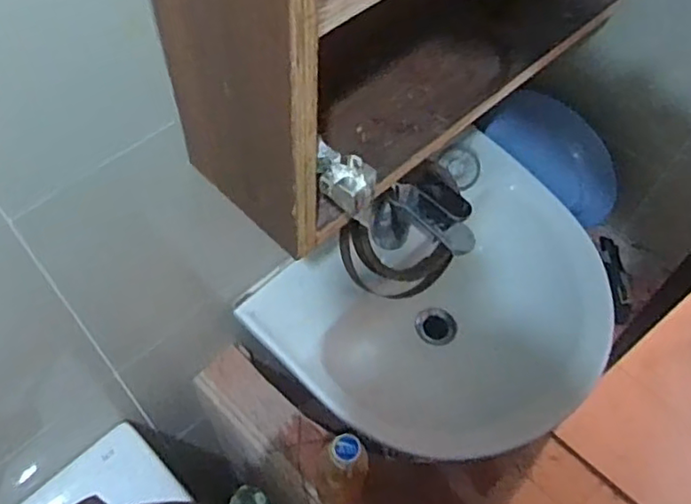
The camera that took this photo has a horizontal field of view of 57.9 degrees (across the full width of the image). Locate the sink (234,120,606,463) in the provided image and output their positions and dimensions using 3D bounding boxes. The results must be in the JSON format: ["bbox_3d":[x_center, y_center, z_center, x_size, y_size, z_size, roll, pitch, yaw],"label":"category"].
[{"bbox_3d":[0.157,0.096,0.883,0.473,0.165,0.368,-36,65,-23],"label":"sink"}]

